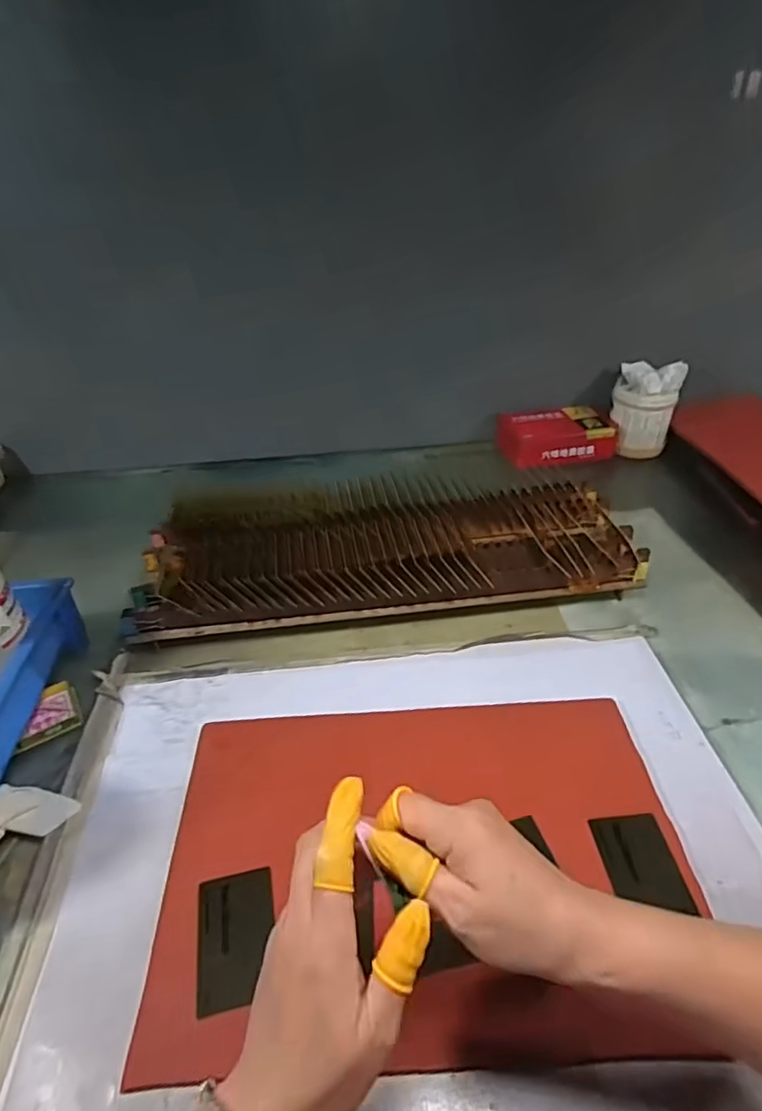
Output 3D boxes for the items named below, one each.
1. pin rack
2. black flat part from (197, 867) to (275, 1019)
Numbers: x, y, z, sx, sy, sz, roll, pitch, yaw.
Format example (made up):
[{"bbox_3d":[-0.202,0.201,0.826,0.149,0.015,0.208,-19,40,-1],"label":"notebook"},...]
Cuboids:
[{"bbox_3d":[0.004,-0.007,0.690,0.552,0.097,0.175,-6,39,-3],"label":"pin rack"},{"bbox_3d":[-0.100,0.264,0.409,0.051,0.008,0.080,-10,39,-7],"label":"black flat part"}]

